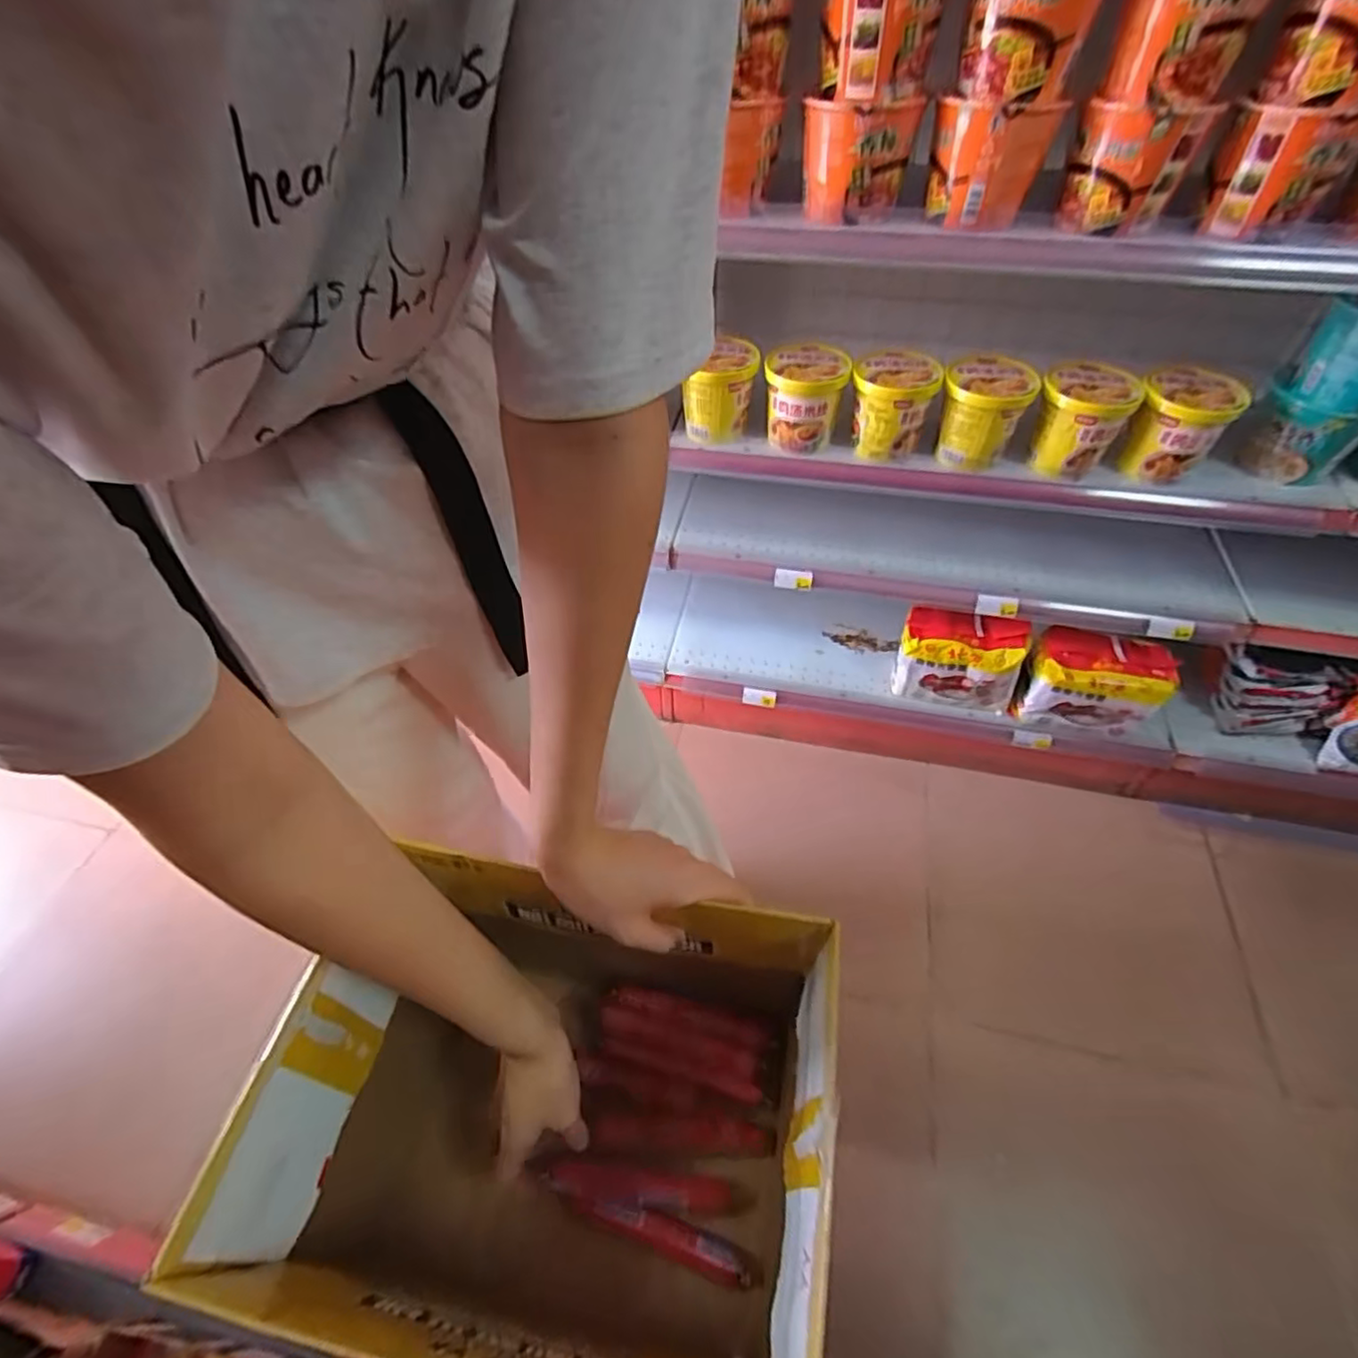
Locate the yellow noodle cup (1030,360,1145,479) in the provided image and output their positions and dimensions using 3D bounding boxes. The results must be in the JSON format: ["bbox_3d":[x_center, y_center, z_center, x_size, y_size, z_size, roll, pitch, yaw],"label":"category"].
[{"bbox_3d":[0.517,-0.333,0.851,0.103,0.112,0.094,-1,50,1],"label":"yellow noodle cup"}]

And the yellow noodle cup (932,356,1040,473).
[{"bbox_3d":[0.399,-0.348,0.866,0.105,0.109,0.098,-1,50,1],"label":"yellow noodle cup"}]

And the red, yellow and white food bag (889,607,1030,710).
[{"bbox_3d":[0.477,-0.034,1.128,0.191,0.162,0.088,11,51,11],"label":"red, yellow and white food bag"}]

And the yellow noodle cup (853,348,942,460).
[{"bbox_3d":[0.286,-0.367,0.889,0.103,0.114,0.089,13,52,12],"label":"yellow noodle cup"}]

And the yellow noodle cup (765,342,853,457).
[{"bbox_3d":[0.177,-0.393,0.909,0.099,0.121,0.112,13,52,12],"label":"yellow noodle cup"}]

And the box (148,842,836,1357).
[{"bbox_3d":[-0.085,0.295,0.454,0.333,0.272,0.218,7,51,7],"label":"box"}]

